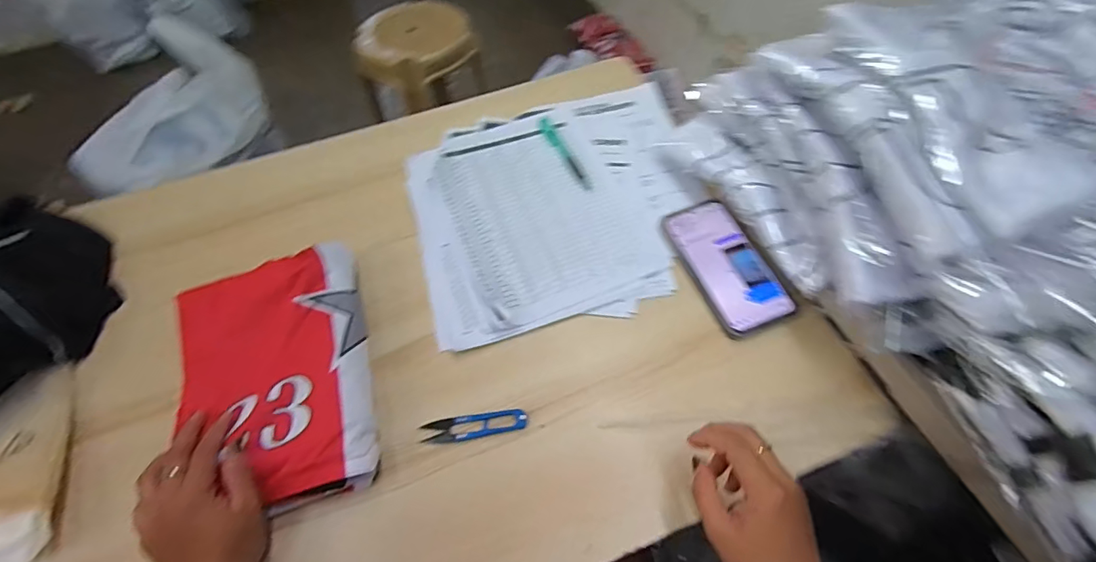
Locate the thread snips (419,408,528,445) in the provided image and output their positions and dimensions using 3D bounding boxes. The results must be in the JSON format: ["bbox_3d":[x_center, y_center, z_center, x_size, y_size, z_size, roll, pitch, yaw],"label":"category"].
[{"bbox_3d":[-0.071,0.140,0.473,0.102,0.012,0.023,-8,56,-3],"label":"thread snips"}]

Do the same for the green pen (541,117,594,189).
[{"bbox_3d":[0.020,-0.167,0.636,0.016,0.014,0.132,-23,58,-12],"label":"green pen"}]

